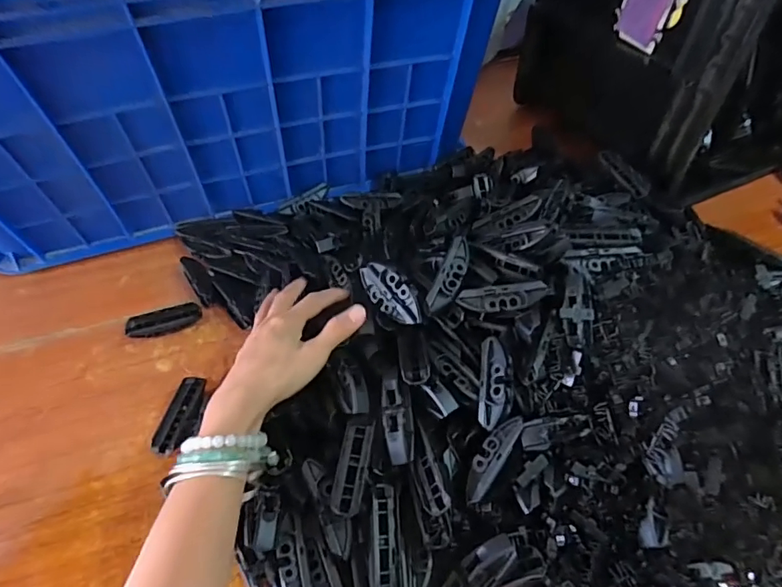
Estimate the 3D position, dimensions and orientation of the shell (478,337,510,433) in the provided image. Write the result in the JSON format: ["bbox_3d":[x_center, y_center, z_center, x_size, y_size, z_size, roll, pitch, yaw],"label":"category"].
[{"bbox_3d":[0.080,0.067,0.373,0.022,0.009,0.069,5,66,5],"label":"shell"}]

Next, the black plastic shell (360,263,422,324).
[{"bbox_3d":[0.001,0.000,0.418,0.021,0.028,0.075,-32,56,-25],"label":"black plastic shell"}]

